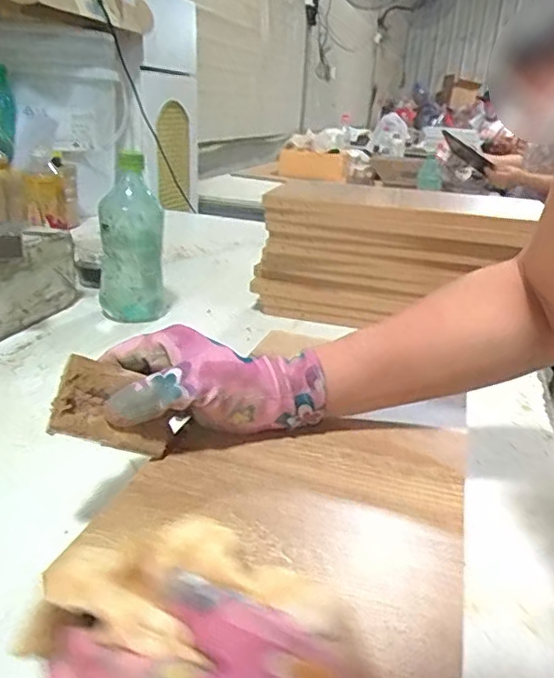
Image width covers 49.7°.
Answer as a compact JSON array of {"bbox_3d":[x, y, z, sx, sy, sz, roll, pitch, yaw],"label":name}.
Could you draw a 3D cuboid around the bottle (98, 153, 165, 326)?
[{"bbox_3d":[-0.183,-0.122,0.757,0.082,0.201,0.083,-1,22,-13],"label":"bottle"}]

